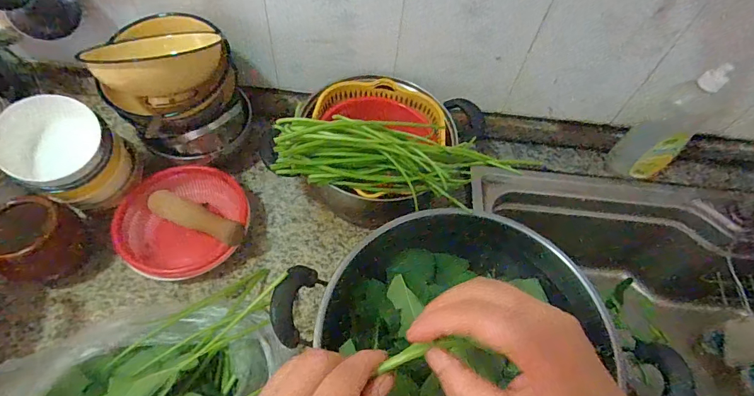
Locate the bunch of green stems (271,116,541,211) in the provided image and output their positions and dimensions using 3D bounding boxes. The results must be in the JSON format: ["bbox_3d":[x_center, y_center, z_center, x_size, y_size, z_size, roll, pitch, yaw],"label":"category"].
[{"bbox_3d":[-0.002,-0.048,0.539,0.260,0.079,0.072,6,57,0],"label":"bunch of green stems"}]

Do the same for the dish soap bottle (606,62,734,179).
[{"bbox_3d":[0.478,-0.118,0.670,0.090,0.214,0.081,-31,65,-22],"label":"dish soap bottle"}]

